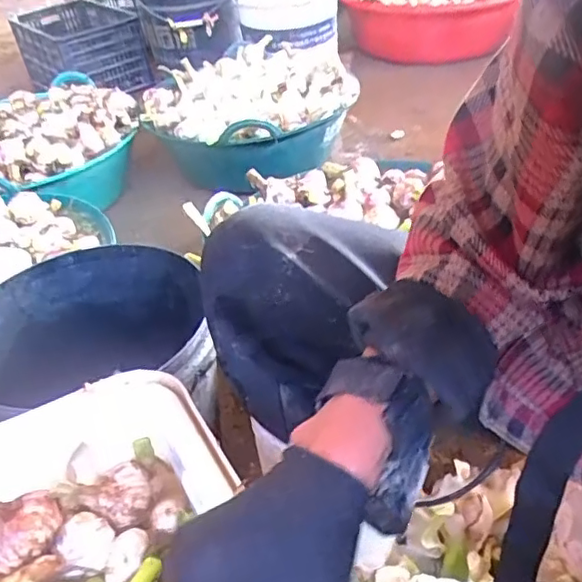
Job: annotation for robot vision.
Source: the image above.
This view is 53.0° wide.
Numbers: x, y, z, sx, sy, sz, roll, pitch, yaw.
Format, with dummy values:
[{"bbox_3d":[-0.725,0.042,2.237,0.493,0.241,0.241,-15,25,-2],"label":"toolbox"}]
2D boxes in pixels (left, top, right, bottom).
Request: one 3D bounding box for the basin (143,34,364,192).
[{"bbox_3d":[-0.105,-0.465,1.503,0.492,0.180,0.522,-4,40,4],"label":"basin"}]

